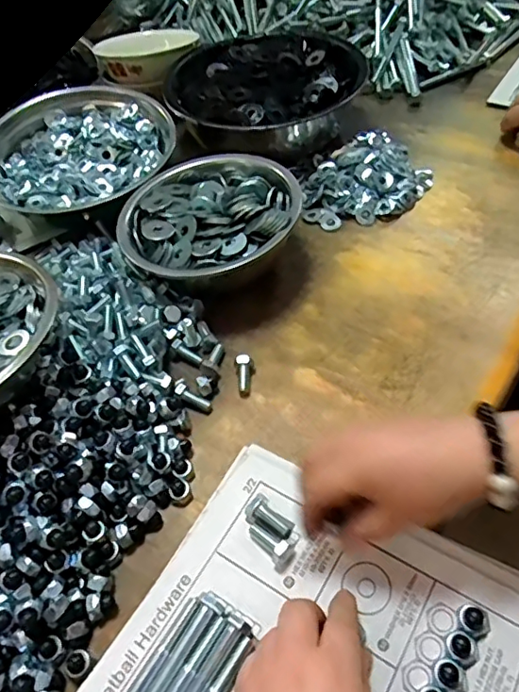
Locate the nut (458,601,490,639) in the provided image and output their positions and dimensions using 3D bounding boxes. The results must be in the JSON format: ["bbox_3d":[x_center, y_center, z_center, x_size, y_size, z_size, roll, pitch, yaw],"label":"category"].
[{"bbox_3d":[0.125,0.158,0.316,0.019,0.014,0.017,-22,52,-11],"label":"nut"}]

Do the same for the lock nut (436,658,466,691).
[{"bbox_3d":[0.106,0.182,0.301,0.015,0.015,0.018,-35,55,-20],"label":"lock nut"}]

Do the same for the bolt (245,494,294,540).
[{"bbox_3d":[0.007,0.116,0.369,0.020,0.014,0.033,-37,56,-22],"label":"bolt"}]

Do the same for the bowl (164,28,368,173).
[{"bbox_3d":[0.010,-0.302,0.678,0.221,0.075,0.209,-3,51,4],"label":"bowl"}]

